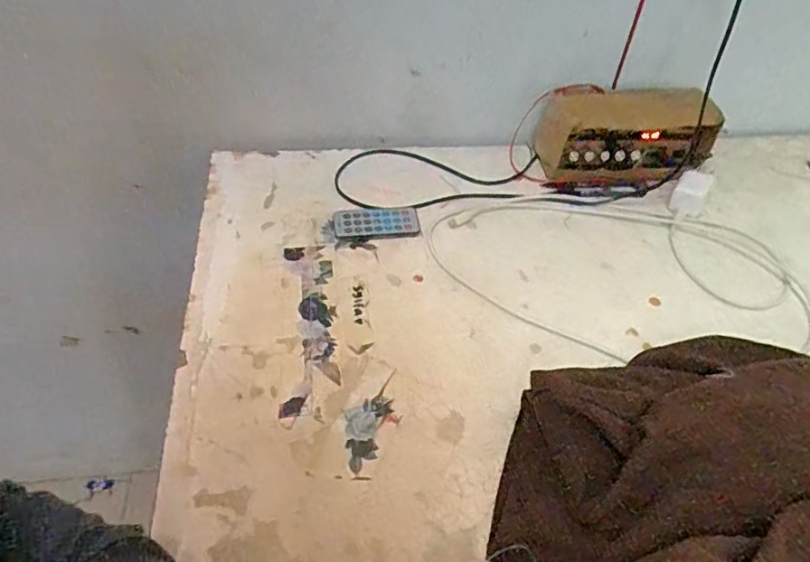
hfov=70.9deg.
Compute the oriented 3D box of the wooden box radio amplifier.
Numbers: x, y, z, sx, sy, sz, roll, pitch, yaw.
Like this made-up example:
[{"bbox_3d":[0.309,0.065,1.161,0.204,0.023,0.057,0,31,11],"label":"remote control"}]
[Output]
[{"bbox_3d":[0.248,-0.157,0.638,0.186,0.080,0.086,-3,47,-6],"label":"wooden box radio amplifier"}]

